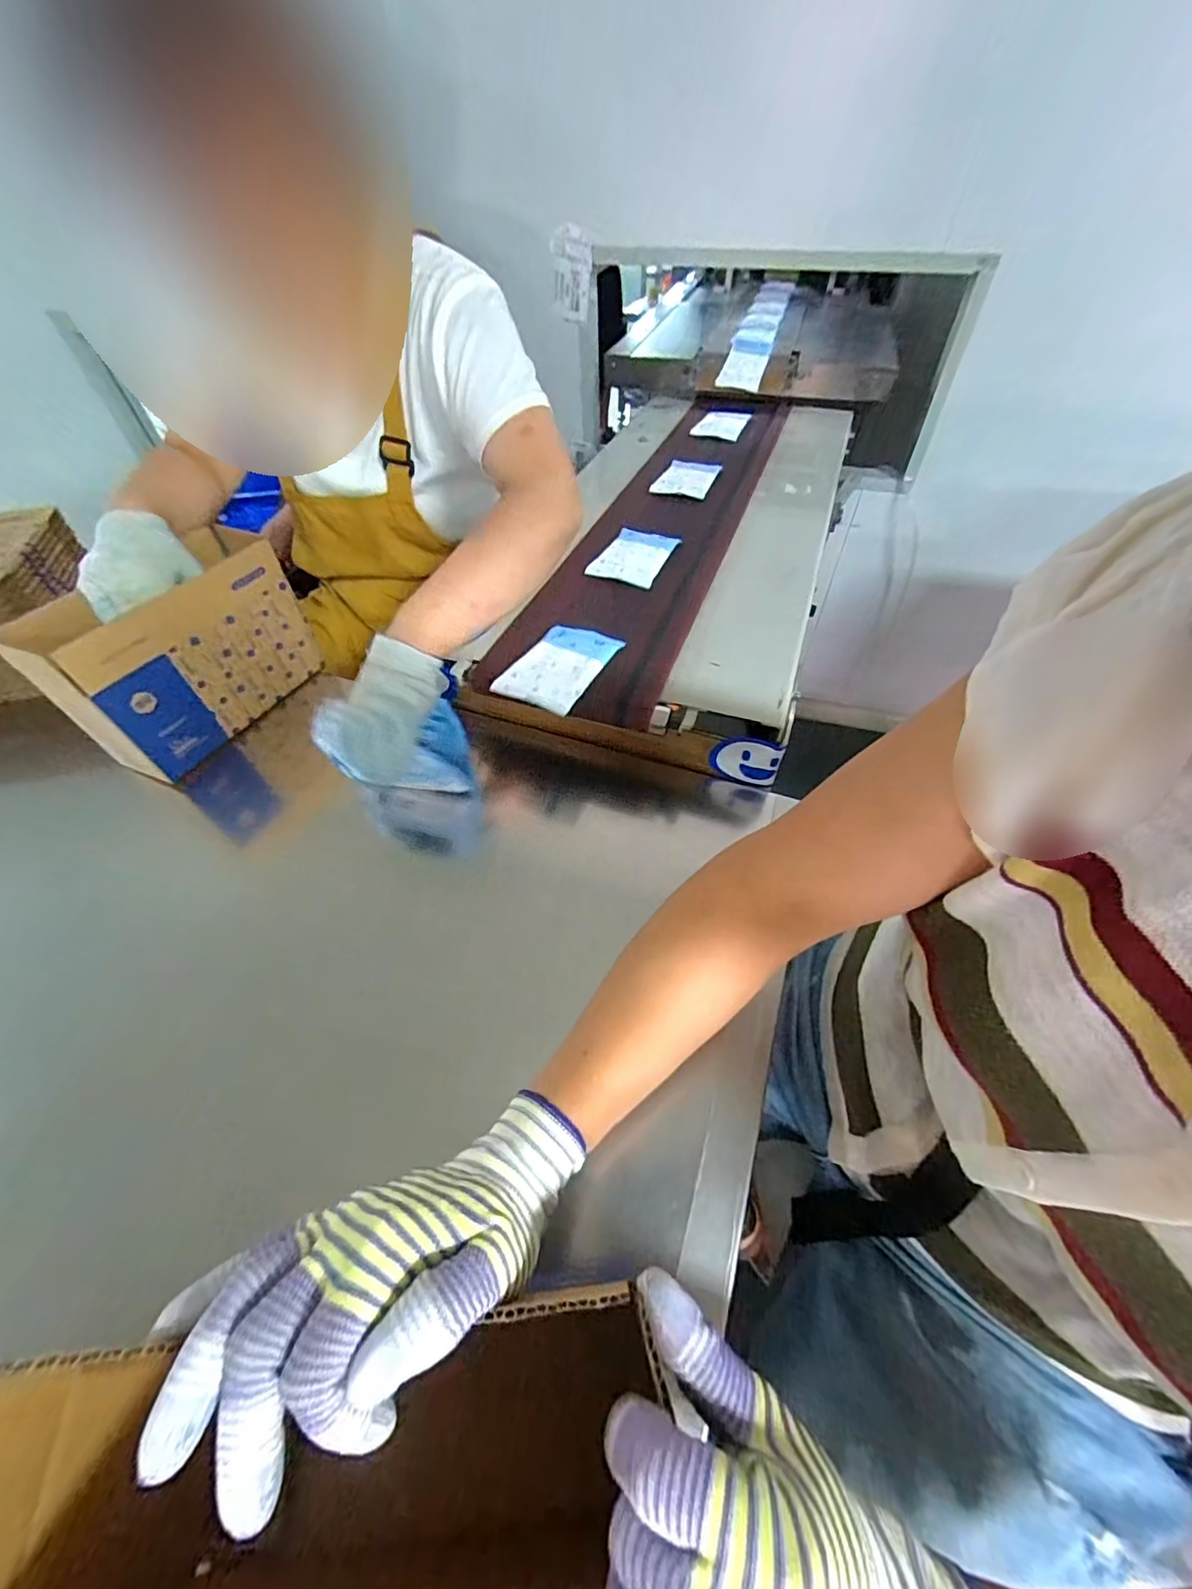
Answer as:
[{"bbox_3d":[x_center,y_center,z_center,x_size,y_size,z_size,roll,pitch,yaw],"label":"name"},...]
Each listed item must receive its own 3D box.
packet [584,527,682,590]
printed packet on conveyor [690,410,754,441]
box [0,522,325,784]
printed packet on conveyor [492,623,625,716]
[{"bbox_3d":[0.053,-0.317,0.707,0.083,0.019,0.126,19,56,17],"label":"packet"},{"bbox_3d":[0.245,-0.722,1.043,0.090,0.016,0.138,17,55,16],"label":"printed packet on conveyor"},{"bbox_3d":[-0.459,-0.160,0.601,0.108,0.160,0.236,19,56,17],"label":"box"},{"bbox_3d":[-0.035,-0.136,0.559,0.081,0.013,0.128,23,57,19],"label":"printed packet on conveyor"}]

